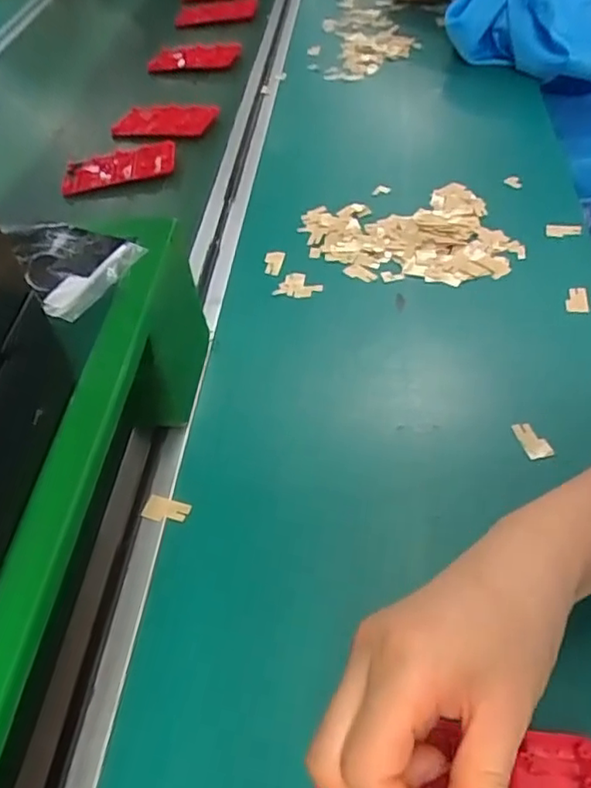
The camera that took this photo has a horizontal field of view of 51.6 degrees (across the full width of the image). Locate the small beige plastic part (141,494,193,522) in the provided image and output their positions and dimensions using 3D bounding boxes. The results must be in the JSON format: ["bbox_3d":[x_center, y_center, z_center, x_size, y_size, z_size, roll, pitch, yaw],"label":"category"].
[{"bbox_3d":[-0.080,0.071,0.376,0.028,0.004,0.015,9,51,15],"label":"small beige plastic part"}]

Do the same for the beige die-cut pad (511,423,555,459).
[{"bbox_3d":[0.153,0.029,0.394,0.015,0.006,0.027,-14,49,-4],"label":"beige die-cut pad"}]

